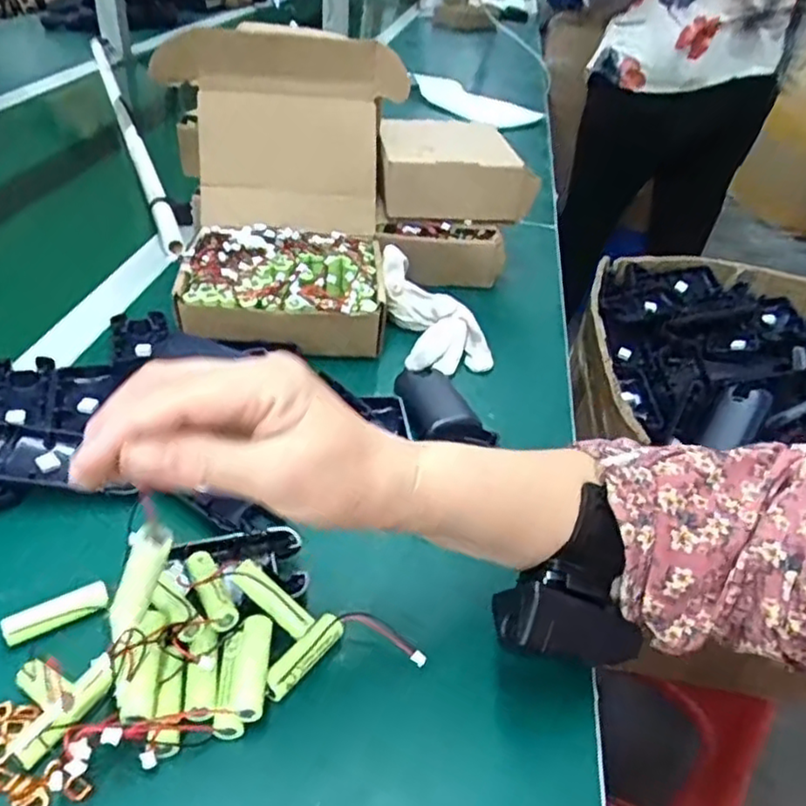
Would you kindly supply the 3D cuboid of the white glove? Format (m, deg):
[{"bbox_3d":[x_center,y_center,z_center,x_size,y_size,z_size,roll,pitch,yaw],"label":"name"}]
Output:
[{"bbox_3d":[0.013,-0.069,0.576,0.066,0.035,0.131,-27,71,-34],"label":"white glove"}]

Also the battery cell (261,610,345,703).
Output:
[{"bbox_3d":[-0.050,0.130,0.352,0.015,0.011,0.052,25,42,24],"label":"battery cell"}]

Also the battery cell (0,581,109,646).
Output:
[{"bbox_3d":[-0.176,0.108,0.352,0.049,0.011,0.015,-21,45,-29],"label":"battery cell"}]

